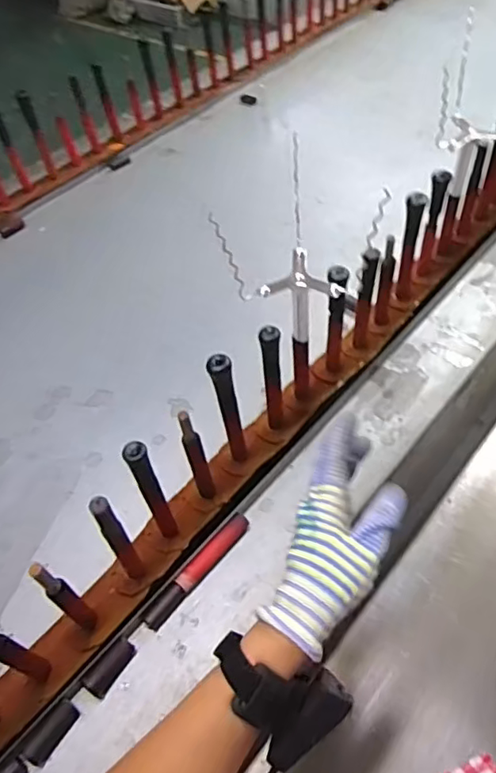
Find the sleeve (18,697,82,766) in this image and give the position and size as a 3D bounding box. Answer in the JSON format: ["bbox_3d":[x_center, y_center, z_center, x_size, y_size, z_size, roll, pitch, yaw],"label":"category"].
[{"bbox_3d":[-0.161,0.283,0.462,0.019,0.014,0.049,26,59,23],"label":"sleeve"}]

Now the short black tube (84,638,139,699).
[{"bbox_3d":[-0.119,0.242,0.487,0.019,0.013,0.047,28,60,24],"label":"short black tube"}]

